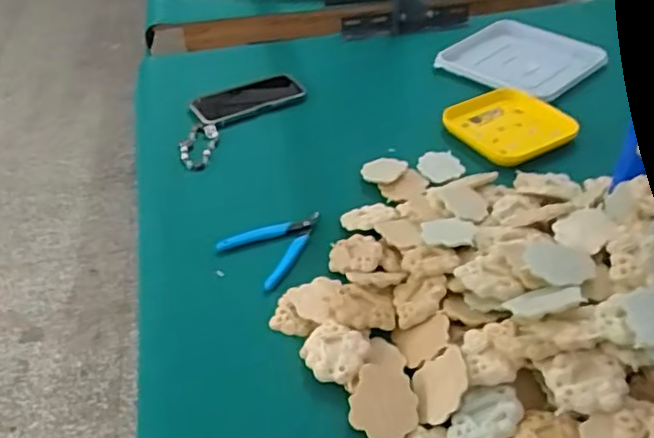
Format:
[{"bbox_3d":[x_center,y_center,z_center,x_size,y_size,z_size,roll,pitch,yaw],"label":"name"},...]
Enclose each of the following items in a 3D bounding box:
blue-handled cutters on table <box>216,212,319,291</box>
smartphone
[{"bbox_3d":[-0.053,0.024,0.731,0.117,0.009,0.095,-33,49,-32],"label":"blue-handled cutters on table"},{"bbox_3d":[-0.122,-0.191,0.994,0.165,0.009,0.083,-22,44,-23],"label":"smartphone"}]

